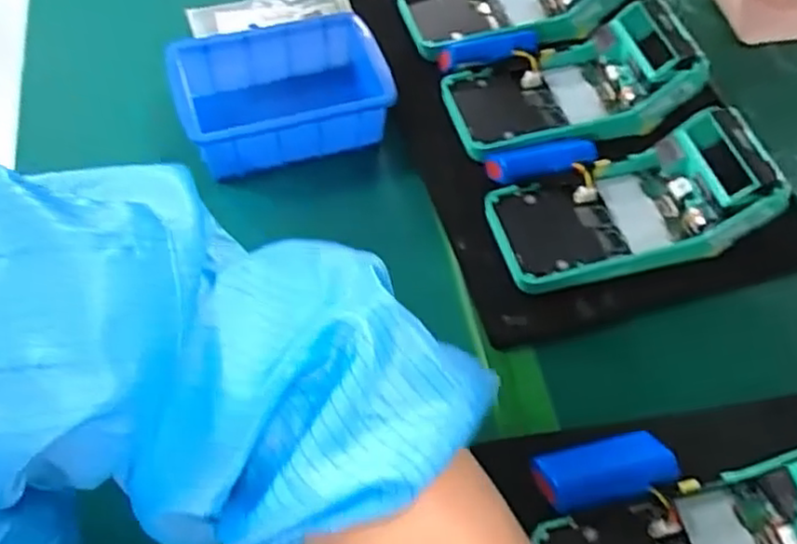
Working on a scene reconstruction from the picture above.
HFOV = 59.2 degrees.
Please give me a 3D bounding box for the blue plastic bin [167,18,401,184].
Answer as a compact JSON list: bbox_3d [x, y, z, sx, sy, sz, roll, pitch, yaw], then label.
[{"bbox_3d":[-0.079,-0.125,0.504,0.145,0.057,0.095,-11,61,-11],"label":"blue plastic bin"}]

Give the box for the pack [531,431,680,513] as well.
[{"bbox_3d":[0.107,0.104,0.364,0.070,0.020,0.032,-10,60,-10],"label":"pack"}]

